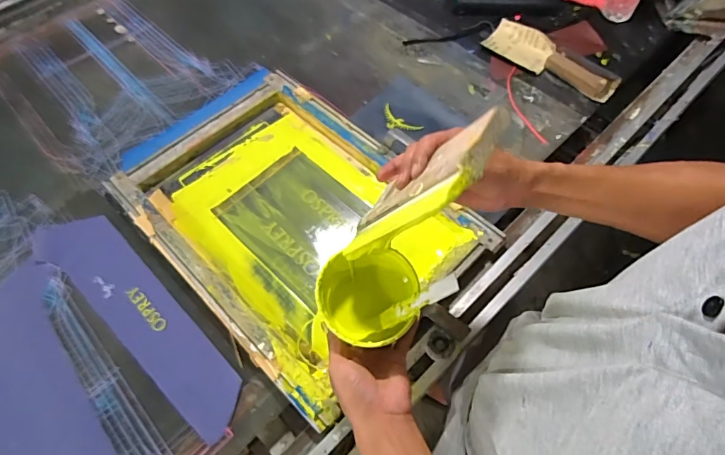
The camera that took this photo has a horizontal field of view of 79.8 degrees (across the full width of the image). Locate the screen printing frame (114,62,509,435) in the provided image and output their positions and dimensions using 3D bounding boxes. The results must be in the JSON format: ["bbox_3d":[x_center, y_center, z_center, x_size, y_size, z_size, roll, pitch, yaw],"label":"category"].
[{"bbox_3d":[-0.134,-0.043,0.734,0.598,0.070,0.400,39,66,24],"label":"screen printing frame"}]

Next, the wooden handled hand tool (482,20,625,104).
[{"bbox_3d":[0.378,-0.341,0.881,0.276,0.038,0.085,38,66,24],"label":"wooden handled hand tool"}]

